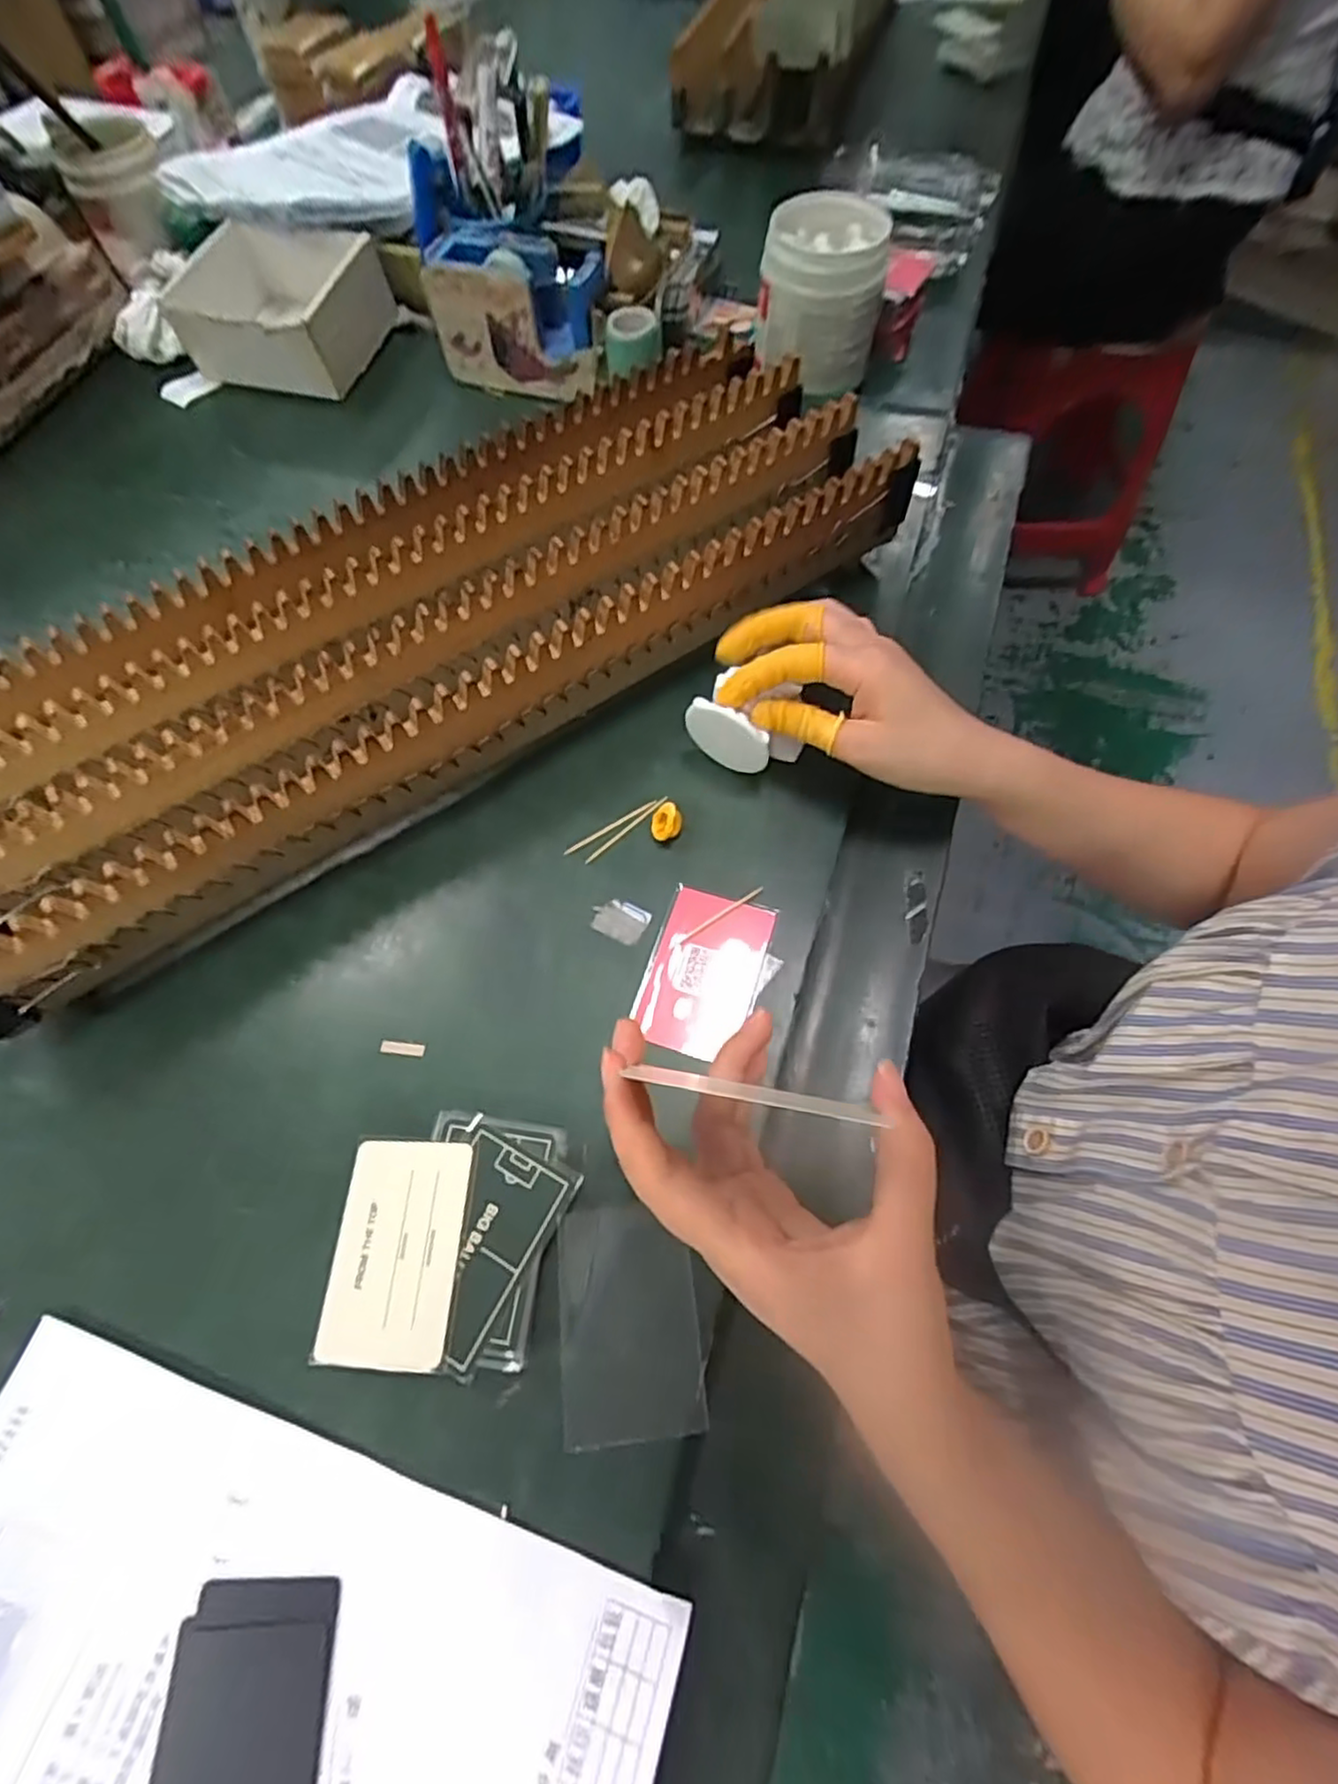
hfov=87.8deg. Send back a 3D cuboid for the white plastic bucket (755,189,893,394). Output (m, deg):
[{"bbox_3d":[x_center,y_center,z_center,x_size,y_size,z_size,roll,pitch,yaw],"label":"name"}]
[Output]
[{"bbox_3d":[0.123,-0.488,0.564,0.097,0.087,0.090,7,66,4],"label":"white plastic bucket"}]

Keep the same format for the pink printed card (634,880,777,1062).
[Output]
[{"bbox_3d":[0.018,0.042,0.366,0.057,0.007,0.087,17,69,8],"label":"pink printed card"}]

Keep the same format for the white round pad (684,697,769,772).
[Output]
[{"bbox_3d":[0.033,-0.086,0.395,0.050,0.050,0.006,25,69,12],"label":"white round pad"}]

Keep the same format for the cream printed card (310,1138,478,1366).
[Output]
[{"bbox_3d":[-0.116,0.151,0.297,0.053,0.004,0.084,0,61,5],"label":"cream printed card"}]

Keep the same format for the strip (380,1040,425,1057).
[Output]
[{"bbox_3d":[-0.135,0.078,0.351,0.023,0.004,0.006,5,66,3],"label":"strip"}]

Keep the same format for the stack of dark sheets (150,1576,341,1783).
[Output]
[{"bbox_3d":[-0.152,0.305,0.245,0.058,0.005,0.095,-3,66,0],"label":"stack of dark sheets"}]

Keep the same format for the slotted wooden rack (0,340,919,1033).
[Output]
[{"bbox_3d":[-0.136,-0.154,0.412,0.571,0.076,0.192,-33,69,-13],"label":"slotted wooden rack"}]

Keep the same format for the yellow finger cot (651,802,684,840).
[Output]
[{"bbox_3d":[-0.001,-0.040,0.393,0.017,0.015,0.022,-4,66,-1],"label":"yellow finger cot"}]

